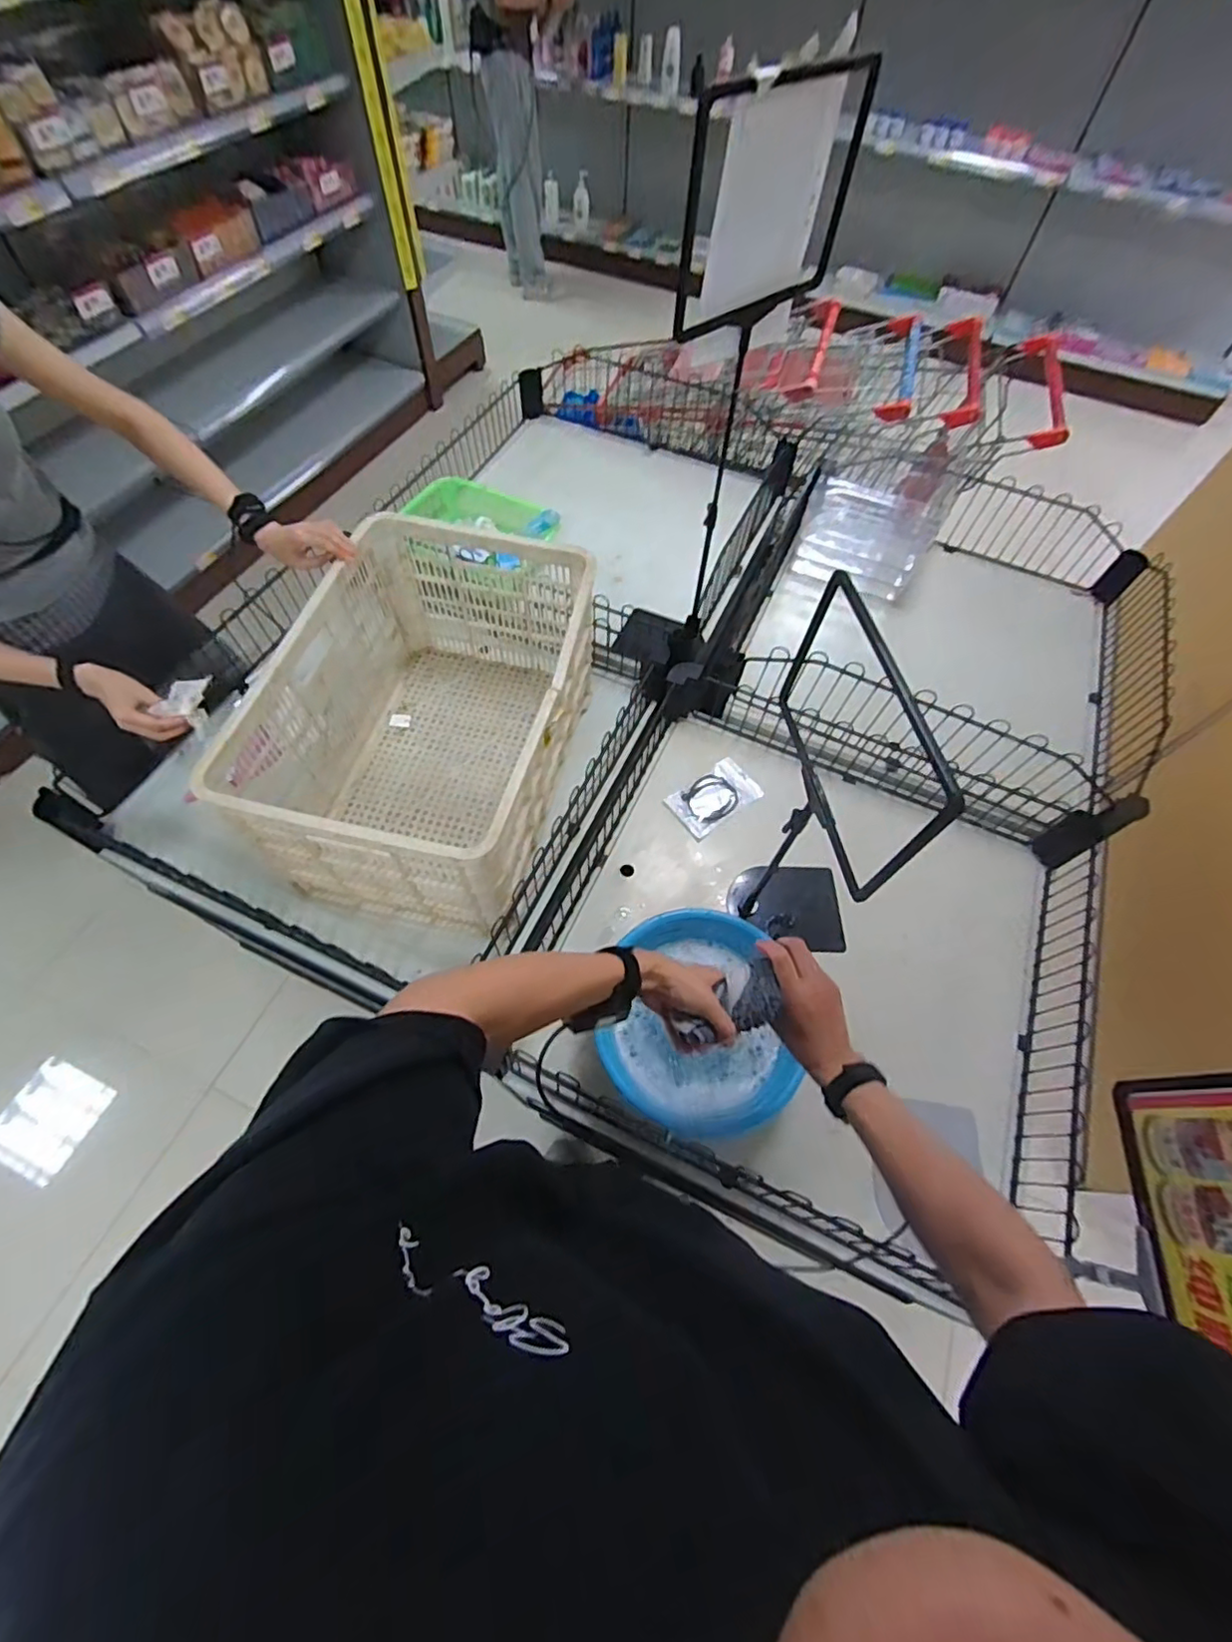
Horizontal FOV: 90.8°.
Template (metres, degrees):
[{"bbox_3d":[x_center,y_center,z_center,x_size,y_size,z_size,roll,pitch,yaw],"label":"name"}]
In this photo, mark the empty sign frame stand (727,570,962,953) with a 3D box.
[{"bbox_3d":[0.309,-0.013,0.823,0.161,0.566,0.294,-10,62,-9],"label":"empty sign frame stand"}]

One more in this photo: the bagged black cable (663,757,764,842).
[{"bbox_3d":[0.189,-0.047,1.174,0.175,0.029,0.110,-33,67,-19],"label":"bagged black cable"}]

